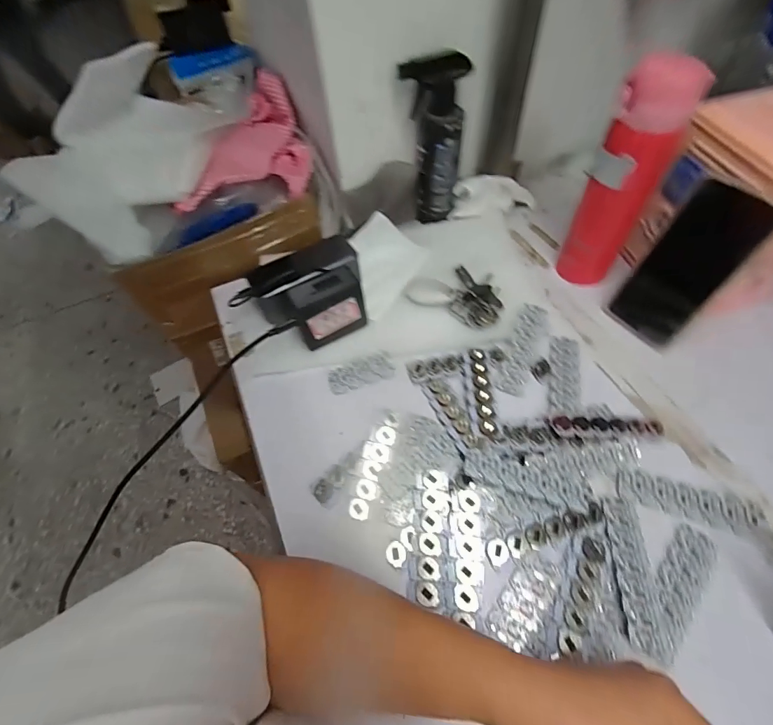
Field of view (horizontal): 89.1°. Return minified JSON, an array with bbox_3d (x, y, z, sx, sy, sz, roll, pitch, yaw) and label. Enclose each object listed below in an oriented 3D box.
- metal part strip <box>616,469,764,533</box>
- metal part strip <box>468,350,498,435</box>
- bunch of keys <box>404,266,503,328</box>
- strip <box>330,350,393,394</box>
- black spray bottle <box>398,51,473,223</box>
[{"bbox_3d":[0.267,0.123,0.346,0.116,0.005,0.031,12,58,10],"label":"metal part strip"},{"bbox_3d":[0.100,0.026,0.407,0.017,0.007,0.102,0,57,2],"label":"metal part strip"},{"bbox_3d":[0.088,-0.091,0.476,0.109,0.017,0.083,20,60,15],"label":"bunch of keys"},{"bbox_3d":[-0.028,0.012,0.435,0.072,0.009,0.031,-18,58,-9],"label":"strip"},{"bbox_3d":[0.058,-0.275,0.502,0.080,0.190,0.045,-3,56,0],"label":"black spray bottle"}]

